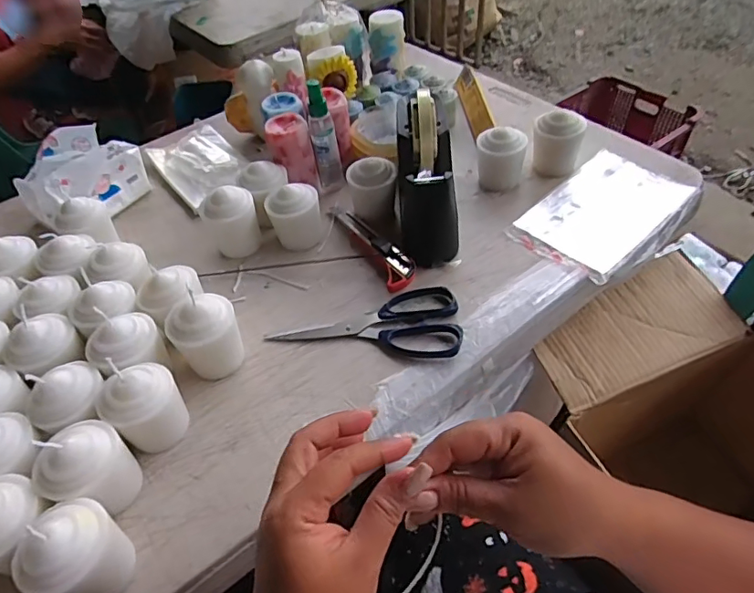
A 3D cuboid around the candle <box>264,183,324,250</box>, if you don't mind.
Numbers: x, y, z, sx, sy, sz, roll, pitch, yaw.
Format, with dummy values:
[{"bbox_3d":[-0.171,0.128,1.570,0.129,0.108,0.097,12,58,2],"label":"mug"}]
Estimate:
[{"bbox_3d":[-0.091,-0.090,0.573,0.057,0.065,0.047,-11,49,-4],"label":"candle"}]

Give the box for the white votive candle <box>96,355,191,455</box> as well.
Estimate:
[{"bbox_3d":[-0.182,0.090,0.412,0.056,0.066,0.049,-37,56,-24],"label":"white votive candle"}]

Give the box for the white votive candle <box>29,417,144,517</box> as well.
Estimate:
[{"bbox_3d":[-0.210,0.125,0.377,0.047,0.064,0.055,0,49,6],"label":"white votive candle"}]

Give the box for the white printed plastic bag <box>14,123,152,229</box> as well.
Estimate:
[{"bbox_3d":[-0.366,-0.149,0.639,0.091,0.074,0.136,28,57,26],"label":"white printed plastic bag"}]

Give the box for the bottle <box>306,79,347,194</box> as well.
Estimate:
[{"bbox_3d":[-0.062,-0.190,0.618,0.032,0.138,0.030,-9,49,-2],"label":"bottle"}]

